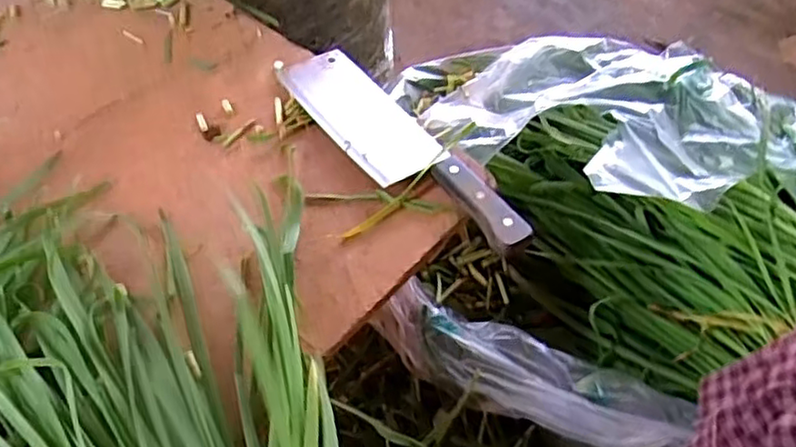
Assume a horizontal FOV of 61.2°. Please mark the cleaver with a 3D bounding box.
[{"bbox_3d":[-0.003,-0.069,0.557,0.074,0.022,0.271,-31,62,-19],"label":"cleaver"}]

